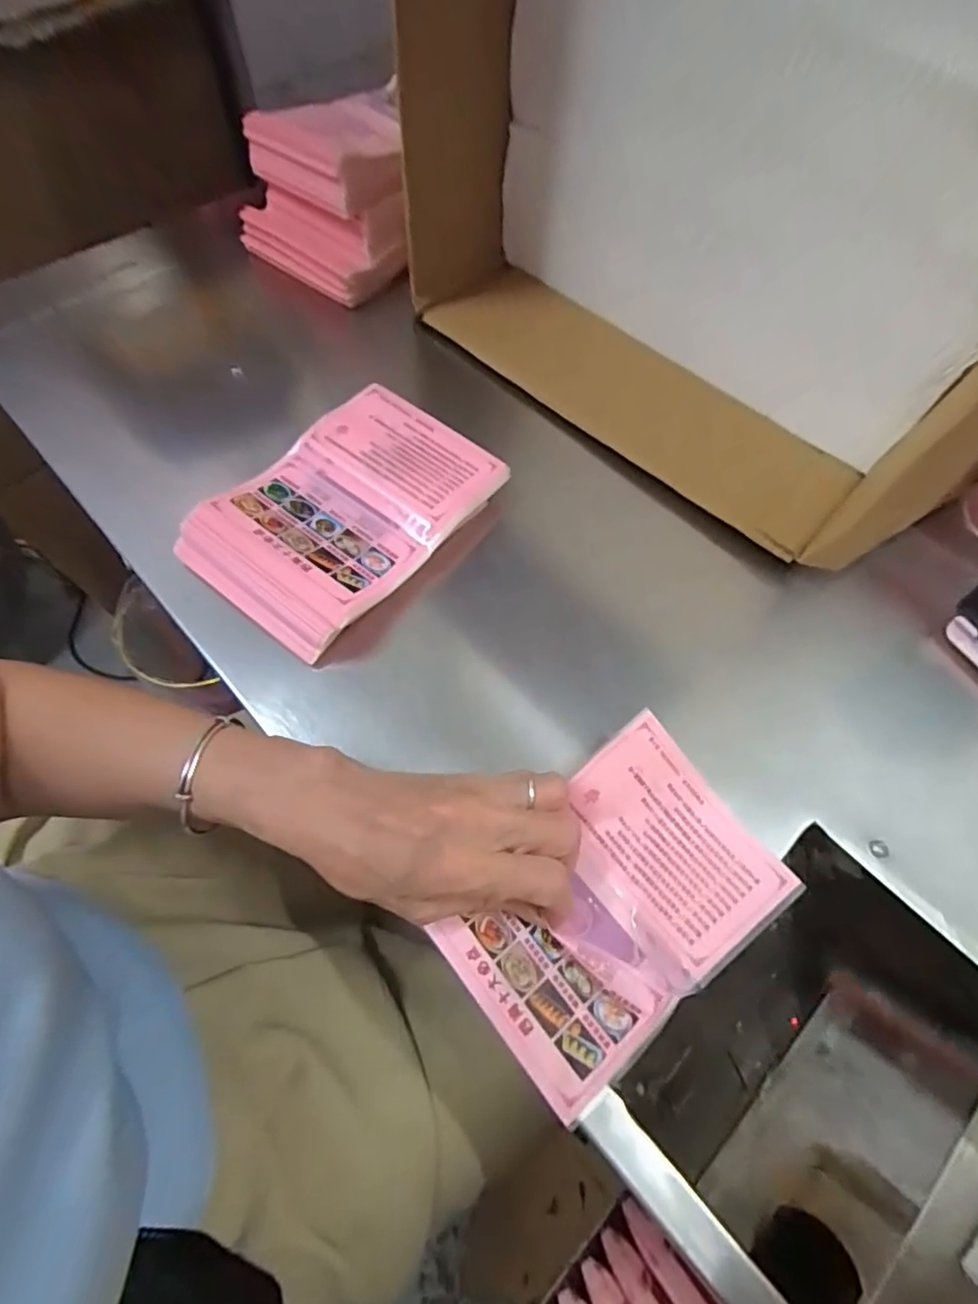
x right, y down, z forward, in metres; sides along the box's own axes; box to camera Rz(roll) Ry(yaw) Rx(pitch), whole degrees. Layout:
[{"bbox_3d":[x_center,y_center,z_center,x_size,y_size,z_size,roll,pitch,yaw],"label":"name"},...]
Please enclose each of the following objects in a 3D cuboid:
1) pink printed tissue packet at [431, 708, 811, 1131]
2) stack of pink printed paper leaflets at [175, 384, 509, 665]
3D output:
[{"bbox_3d":[0.063,0.123,0.293,0.158,0.032,0.110,-36,70,-17],"label":"pink printed tissue packet"},{"bbox_3d":[-0.090,-0.092,0.379,0.121,0.027,0.180,36,68,14],"label":"stack of pink printed paper leaflets"}]

